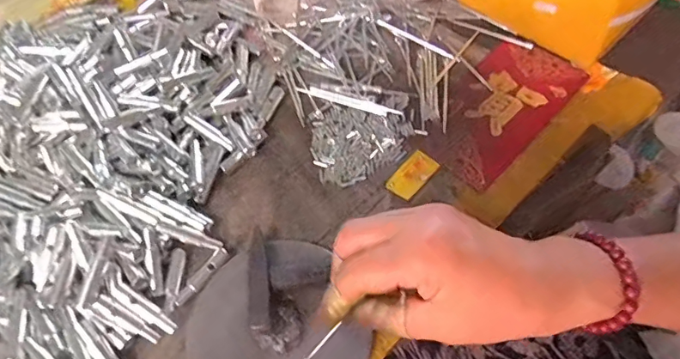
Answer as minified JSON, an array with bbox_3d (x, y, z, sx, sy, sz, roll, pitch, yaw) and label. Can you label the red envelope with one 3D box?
[{"bbox_3d":[0.144,-0.068,0.427,0.083,0.004,0.165,40,69,21],"label":"red envelope"}]

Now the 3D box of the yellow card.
[{"bbox_3d":[0.061,-0.004,0.398,0.025,0.004,0.045,38,69,21],"label":"yellow card"}]

